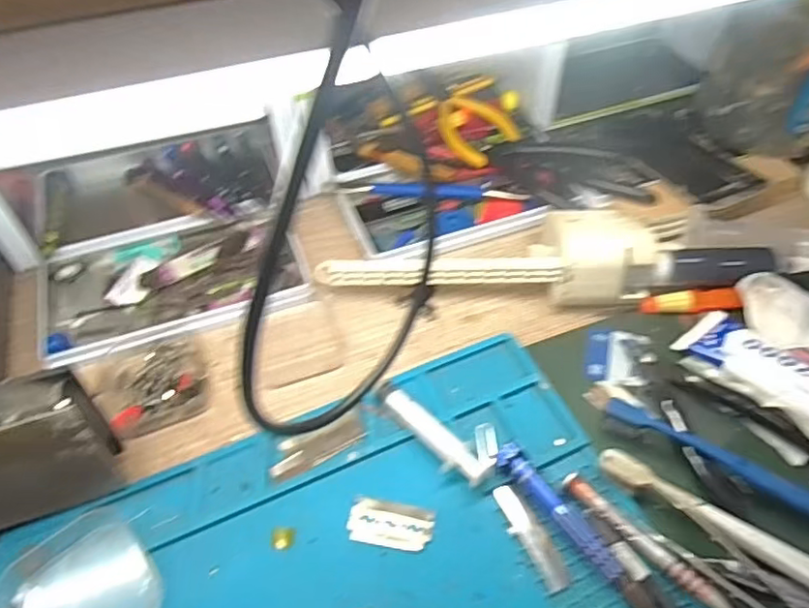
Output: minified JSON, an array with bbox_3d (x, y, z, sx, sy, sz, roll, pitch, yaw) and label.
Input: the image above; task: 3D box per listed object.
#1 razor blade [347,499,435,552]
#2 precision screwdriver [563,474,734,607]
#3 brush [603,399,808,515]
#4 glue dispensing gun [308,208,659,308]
[{"bbox_3d":[-0.007,0.116,0.320,0.044,0.004,0.023,8,51,7],"label":"razor blade"},{"bbox_3d":[0.121,0.119,0.305,0.010,0.005,0.093,-36,59,-25],"label":"precision screwdriver"},{"bbox_3d":[0.199,0.098,0.326,0.185,0.016,0.023,25,55,20],"label":"brush"},{"bbox_3d":[0.054,-0.037,0.417,0.215,0.049,0.060,3,51,3],"label":"glue dispensing gun"}]

